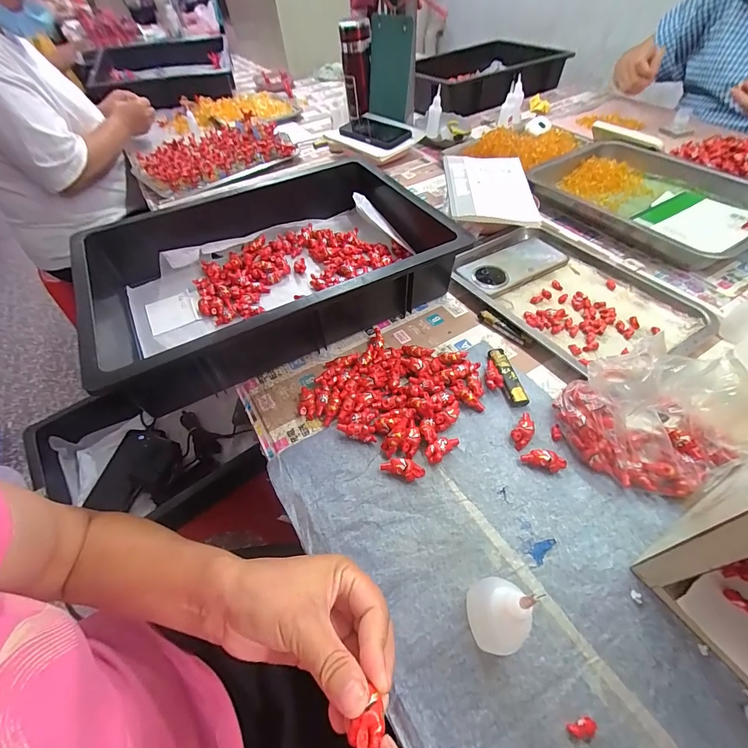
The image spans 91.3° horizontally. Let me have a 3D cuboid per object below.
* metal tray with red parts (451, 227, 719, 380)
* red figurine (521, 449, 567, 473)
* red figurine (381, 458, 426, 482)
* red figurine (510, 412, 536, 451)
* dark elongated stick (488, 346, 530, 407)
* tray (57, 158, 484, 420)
[{"bbox_3d":[0.275,-0.117,0.513,0.234,0.025,0.304,-32,56,-18],"label":"metal tray with red parts"},{"bbox_3d":[0.167,0.084,0.358,0.039,0.013,0.018,13,54,16],"label":"red figurine"},{"bbox_3d":[0.028,0.093,0.358,0.041,0.014,0.017,16,55,18],"label":"red figurine"},{"bbox_3d":[0.157,0.058,0.380,0.019,0.013,0.041,30,61,26],"label":"red figurine"},{"bbox_3d":[0.155,0.003,0.425,0.021,0.013,0.079,-11,52,-3],"label":"dark elongated stick"},{"bbox_3d":[-0.140,-0.157,0.522,0.480,0.099,0.332,-26,54,-14],"label":"tray"}]

